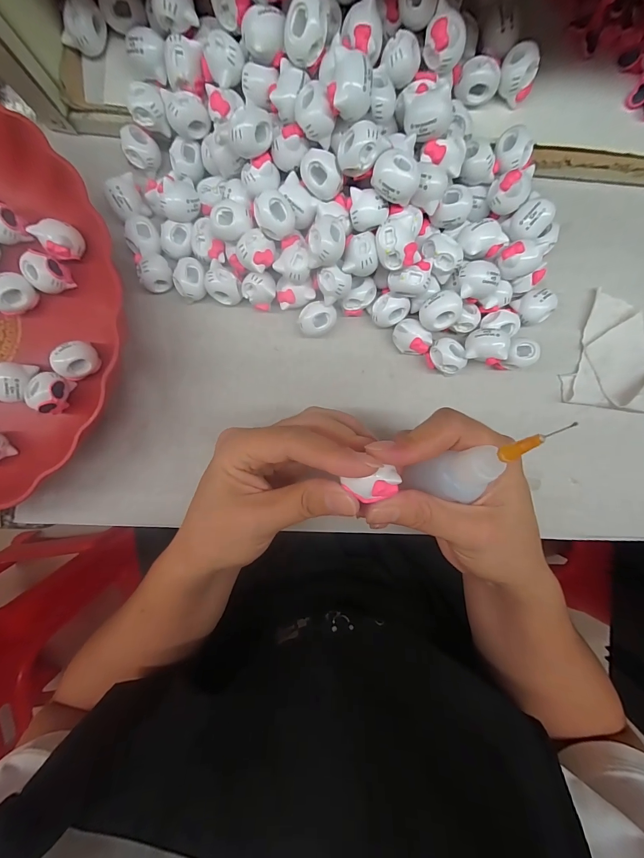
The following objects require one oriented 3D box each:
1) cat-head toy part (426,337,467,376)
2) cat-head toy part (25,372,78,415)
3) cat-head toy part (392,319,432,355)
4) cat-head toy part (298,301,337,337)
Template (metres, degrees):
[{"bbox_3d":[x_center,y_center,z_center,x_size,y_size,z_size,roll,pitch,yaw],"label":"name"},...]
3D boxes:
[{"bbox_3d":[0.083,-0.048,0.233,0.023,0.020,0.021,2,90,0],"label":"cat-head toy part"},{"bbox_3d":[-0.175,-0.023,0.222,0.019,0.023,0.025,11,90,0],"label":"cat-head toy part"},{"bbox_3d":[0.059,-0.060,0.230,0.026,0.022,0.017,41,90,1],"label":"cat-head toy part"},{"bbox_3d":[-0.003,-0.073,0.229,0.025,0.018,0.020,-18,89,0],"label":"cat-head toy part"}]

